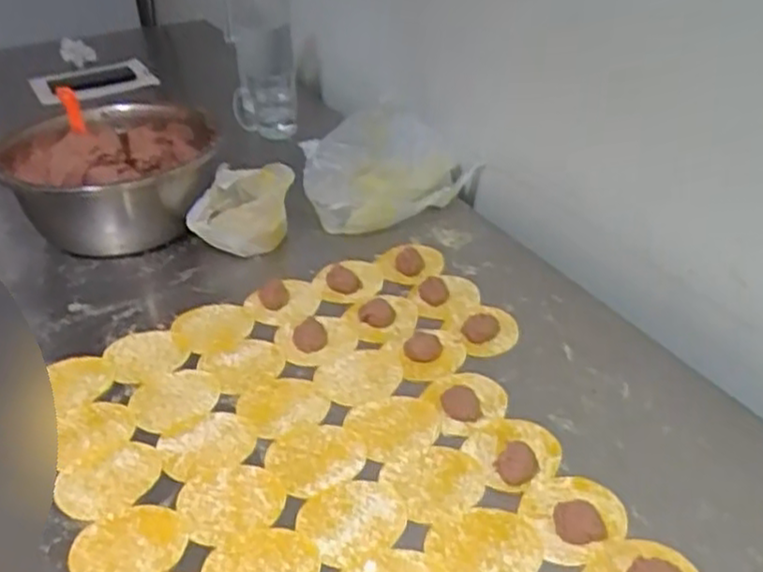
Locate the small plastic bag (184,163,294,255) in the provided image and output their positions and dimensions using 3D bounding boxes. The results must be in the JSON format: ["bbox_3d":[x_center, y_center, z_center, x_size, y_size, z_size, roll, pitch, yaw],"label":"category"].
[{"bbox_3d":[-0.178,-0.093,0.958,0.113,0.106,0.083,12,37,19],"label":"small plastic bag"}]

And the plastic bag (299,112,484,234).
[{"bbox_3d":[0.007,-0.157,1.036,0.234,0.123,0.155,-3,35,-1],"label":"plastic bag"}]

